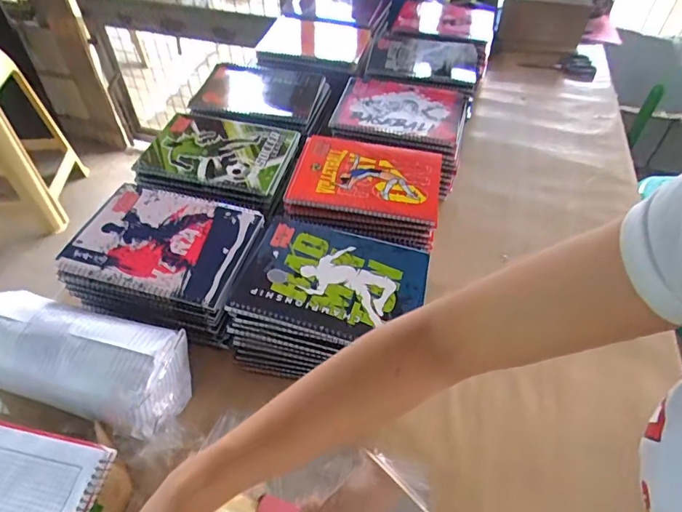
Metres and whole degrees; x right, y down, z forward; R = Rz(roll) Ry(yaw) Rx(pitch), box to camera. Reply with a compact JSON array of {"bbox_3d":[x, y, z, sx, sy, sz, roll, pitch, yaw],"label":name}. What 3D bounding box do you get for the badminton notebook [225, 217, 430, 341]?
[{"bbox_3d":[-0.007,0.024,0.530,0.194,0.012,0.144,12,49,9],"label":"badminton notebook"}]

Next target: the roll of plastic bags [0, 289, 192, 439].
[{"bbox_3d":[-0.286,0.111,0.503,0.240,0.078,0.095,12,49,8],"label":"roll of plastic bags"}]

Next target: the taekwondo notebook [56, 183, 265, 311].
[{"bbox_3d":[-0.208,-0.021,0.562,0.201,0.009,0.151,12,49,9],"label":"taekwondo notebook"}]

